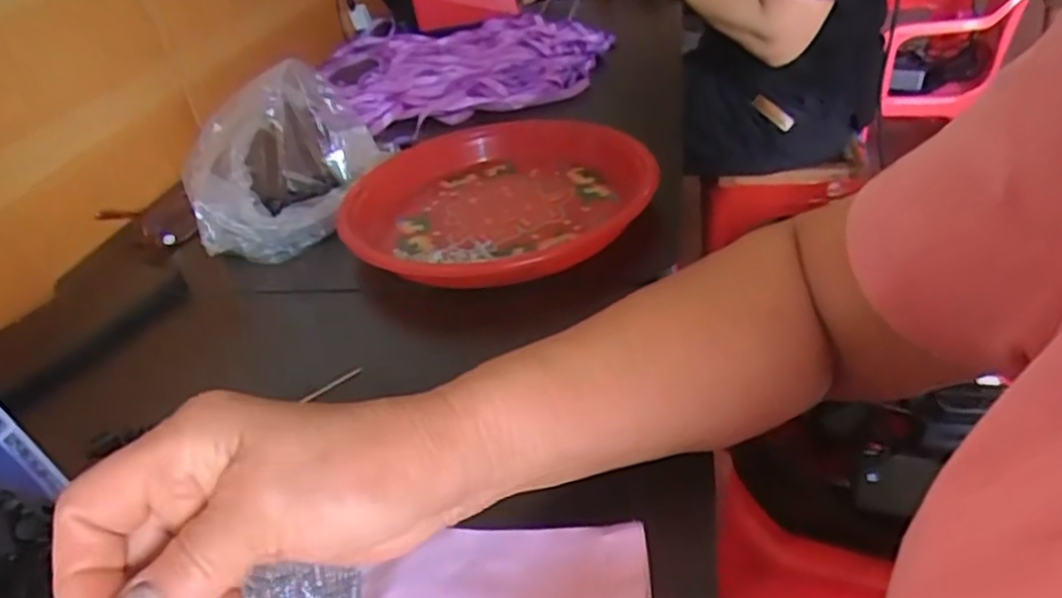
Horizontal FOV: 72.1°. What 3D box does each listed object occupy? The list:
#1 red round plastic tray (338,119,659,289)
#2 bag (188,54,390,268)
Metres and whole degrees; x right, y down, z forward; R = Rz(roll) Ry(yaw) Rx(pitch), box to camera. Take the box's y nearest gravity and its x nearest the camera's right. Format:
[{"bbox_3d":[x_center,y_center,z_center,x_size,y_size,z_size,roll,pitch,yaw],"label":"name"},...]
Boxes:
[{"bbox_3d":[-0.022,-0.078,0.560,0.221,0.041,0.228,-4,31,3],"label":"red round plastic tray"},{"bbox_3d":[-0.196,-0.105,0.579,0.078,0.121,0.166,11,39,28],"label":"bag"}]

